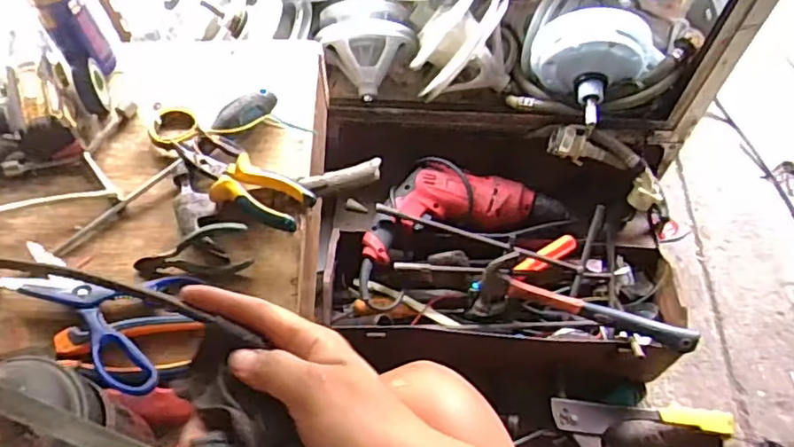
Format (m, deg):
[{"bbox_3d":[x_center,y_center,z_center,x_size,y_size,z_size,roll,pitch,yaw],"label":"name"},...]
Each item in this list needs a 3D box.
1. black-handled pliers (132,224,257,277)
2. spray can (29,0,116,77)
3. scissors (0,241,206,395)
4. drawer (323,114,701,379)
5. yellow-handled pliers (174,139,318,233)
[{"bbox_3d":[-0.195,0.026,0.582,0.110,0.034,0.042,0,60,0],"label":"black-handled pliers"},{"bbox_3d":[-0.351,-0.219,0.637,0.048,0.140,0.046,-32,65,-17],"label":"spray can"},{"bbox_3d":[-0.286,0.082,0.546,0.188,0.016,0.121,10,51,6],"label":"scissors"},{"bbox_3d":[0.134,0.017,0.830,0.462,0.158,0.351,4,60,2],"label":"drawer"},{"bbox_3d":[-0.155,-0.041,0.600,0.152,0.020,0.054,29,64,15],"label":"yellow-handled pliers"}]

